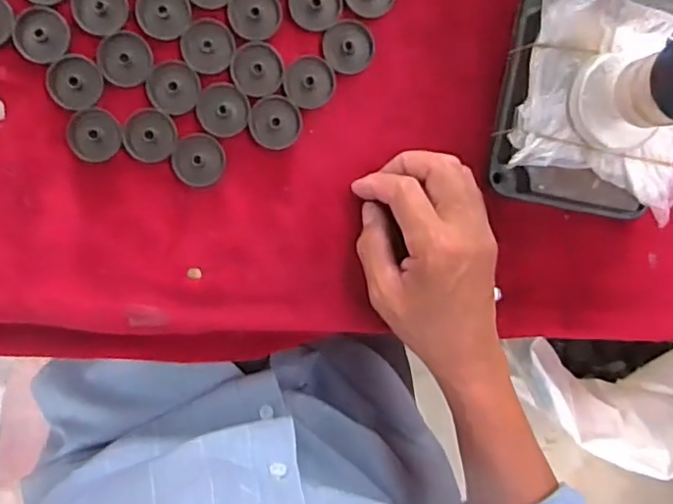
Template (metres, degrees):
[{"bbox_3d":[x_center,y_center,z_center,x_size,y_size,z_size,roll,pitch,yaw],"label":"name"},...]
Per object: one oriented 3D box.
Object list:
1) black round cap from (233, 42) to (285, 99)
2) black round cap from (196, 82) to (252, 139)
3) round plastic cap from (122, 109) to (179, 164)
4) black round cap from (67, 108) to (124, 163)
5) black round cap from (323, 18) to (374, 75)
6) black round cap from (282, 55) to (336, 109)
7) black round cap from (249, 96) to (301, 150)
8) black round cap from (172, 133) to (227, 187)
[{"bbox_3d":[-0.050,-0.117,0.398,0.032,0.004,0.033,-1,95,-6],"label":"black round cap"},{"bbox_3d":[-0.072,-0.091,0.400,0.033,0.004,0.034,-1,95,-6],"label":"black round cap"},{"bbox_3d":[-0.118,-0.074,0.397,0.033,0.004,0.033,-1,95,-6],"label":"round plastic cap"},{"bbox_3d":[-0.154,-0.074,0.397,0.033,0.004,0.032,-1,95,-6],"label":"black round cap"},{"bbox_3d":[0.008,-0.133,0.405,0.032,0.004,0.034,-1,95,-6],"label":"black round cap"},{"bbox_3d":[-0.017,-0.110,0.407,0.032,0.004,0.032,-1,95,-6],"label":"black round cap"},{"bbox_3d":[-0.039,-0.084,0.405,0.033,0.004,0.033,-1,95,-6],"label":"black round cap"},{"bbox_3d":[-0.090,-0.060,0.406,0.033,0.004,0.033,-1,95,-6],"label":"black round cap"}]

